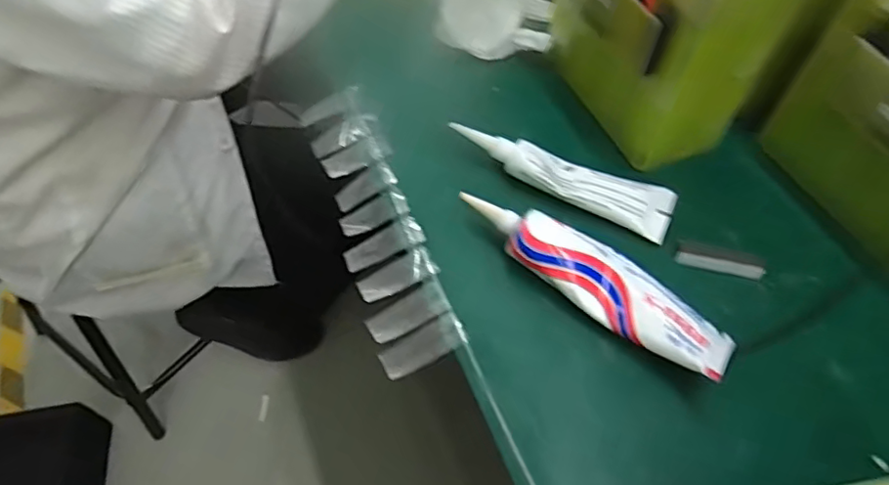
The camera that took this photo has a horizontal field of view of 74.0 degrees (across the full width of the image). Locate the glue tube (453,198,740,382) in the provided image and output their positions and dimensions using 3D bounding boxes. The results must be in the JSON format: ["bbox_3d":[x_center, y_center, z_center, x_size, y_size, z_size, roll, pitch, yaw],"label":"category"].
[{"bbox_3d":[0.083,0.019,0.341,0.169,0.023,0.040,31,62,19],"label":"glue tube"}]

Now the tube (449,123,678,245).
[{"bbox_3d":[0.077,-0.045,0.394,0.151,0.019,0.034,21,59,13],"label":"tube"}]

